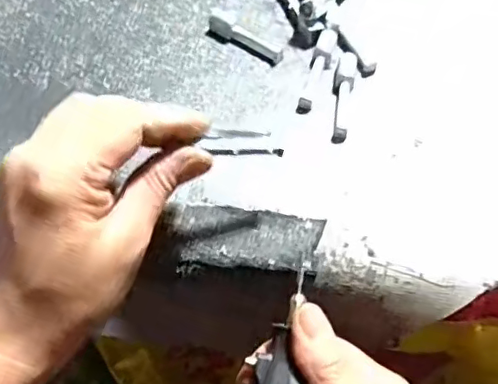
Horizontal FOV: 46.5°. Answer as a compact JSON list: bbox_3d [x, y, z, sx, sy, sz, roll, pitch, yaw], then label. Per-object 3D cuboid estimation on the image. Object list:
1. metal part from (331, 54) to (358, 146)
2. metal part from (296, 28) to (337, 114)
[{"bbox_3d":[0.058,-0.060,0.360,0.013,0.006,0.067,8,60,9],"label":"metal part"},{"bbox_3d":[0.043,-0.079,0.372,0.012,0.009,0.066,17,61,13],"label":"metal part"}]

